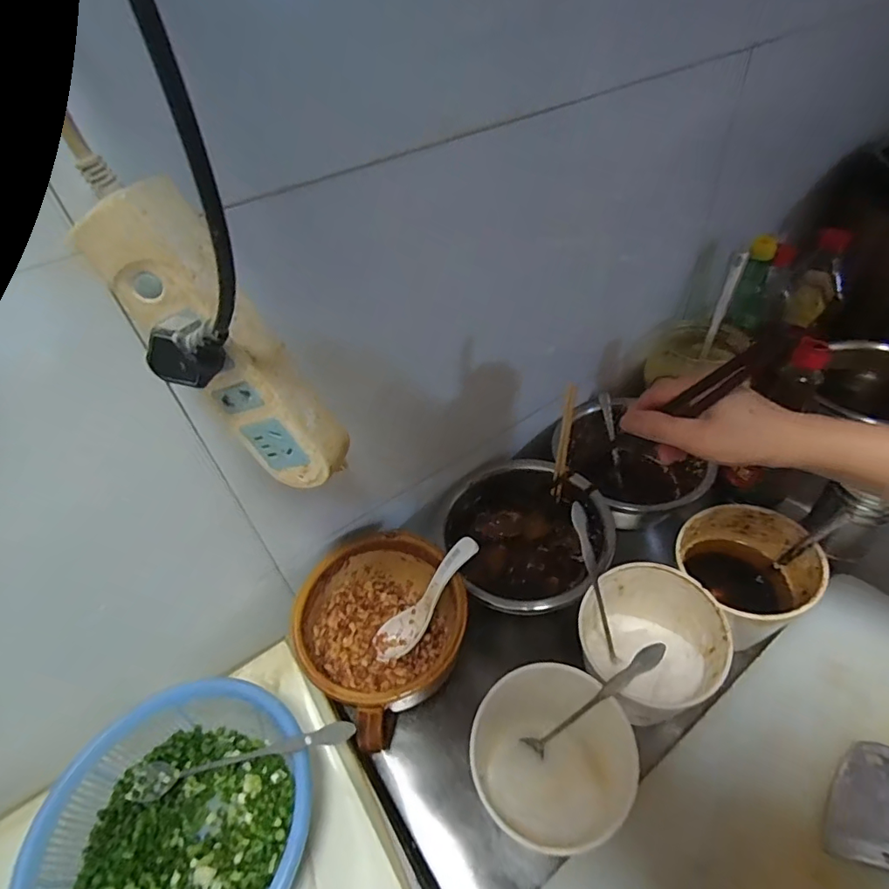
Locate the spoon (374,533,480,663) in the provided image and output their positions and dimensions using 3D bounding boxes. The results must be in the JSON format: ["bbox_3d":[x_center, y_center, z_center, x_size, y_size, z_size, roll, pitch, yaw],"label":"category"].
[{"bbox_3d":[-0.017,0.142,0.464,0.026,0.138,0.033,20,19,-46],"label":"spoon"}]

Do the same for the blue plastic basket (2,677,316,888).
[{"bbox_3d":[-0.179,0.268,0.346,0.178,0.068,0.171,-4,42,3],"label":"blue plastic basket"}]

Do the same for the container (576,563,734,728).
[{"bbox_3d":[0.180,0.178,0.438,0.100,0.093,0.112,-7,42,0],"label":"container"}]

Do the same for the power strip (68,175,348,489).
[{"bbox_3d":[-0.110,-0.045,0.259,0.054,0.162,0.030,-8,37,32],"label":"power strip"}]

